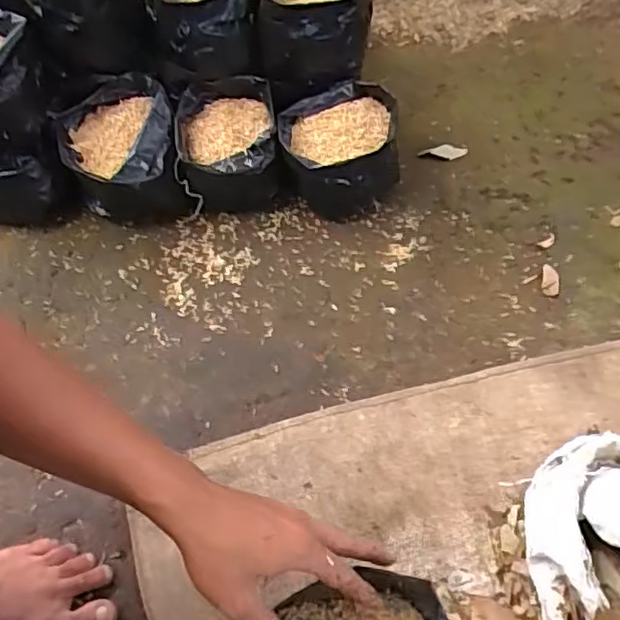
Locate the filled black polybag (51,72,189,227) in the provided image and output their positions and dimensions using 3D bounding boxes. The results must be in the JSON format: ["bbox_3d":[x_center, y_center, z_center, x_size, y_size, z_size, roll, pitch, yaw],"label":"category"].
[{"bbox_3d":[-0.254,-0.210,0.844,0.150,0.117,0.173,-17,57,-11],"label":"filled black polybag"}]

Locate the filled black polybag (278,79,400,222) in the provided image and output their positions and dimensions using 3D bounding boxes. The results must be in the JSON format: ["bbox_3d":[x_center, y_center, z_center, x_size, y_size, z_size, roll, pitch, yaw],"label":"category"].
[{"bbox_3d":[0.040,-0.222,0.879,0.160,0.115,0.156,-4,56,-2],"label":"filled black polybag"}]

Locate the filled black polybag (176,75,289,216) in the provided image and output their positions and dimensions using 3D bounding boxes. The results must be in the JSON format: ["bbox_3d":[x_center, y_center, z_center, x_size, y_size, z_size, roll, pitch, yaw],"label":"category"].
[{"bbox_3d":[-0.110,-0.225,0.875,0.140,0.121,0.153,-7,56,-4],"label":"filled black polybag"}]

